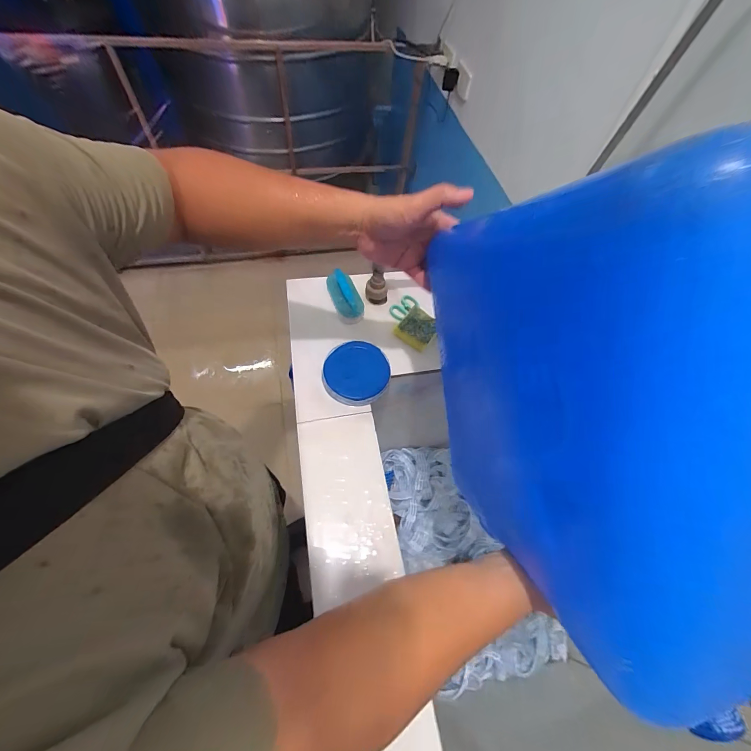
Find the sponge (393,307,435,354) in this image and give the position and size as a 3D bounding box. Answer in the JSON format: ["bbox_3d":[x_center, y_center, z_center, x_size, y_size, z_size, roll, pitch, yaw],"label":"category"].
[{"bbox_3d":[0.083,-0.092,0.649,0.073,0.025,0.074,35,63,15],"label":"sponge"}]

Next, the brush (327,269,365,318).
[{"bbox_3d":[-0.062,-0.165,0.671,0.056,0.042,0.114,-16,63,-14],"label":"brush"}]

